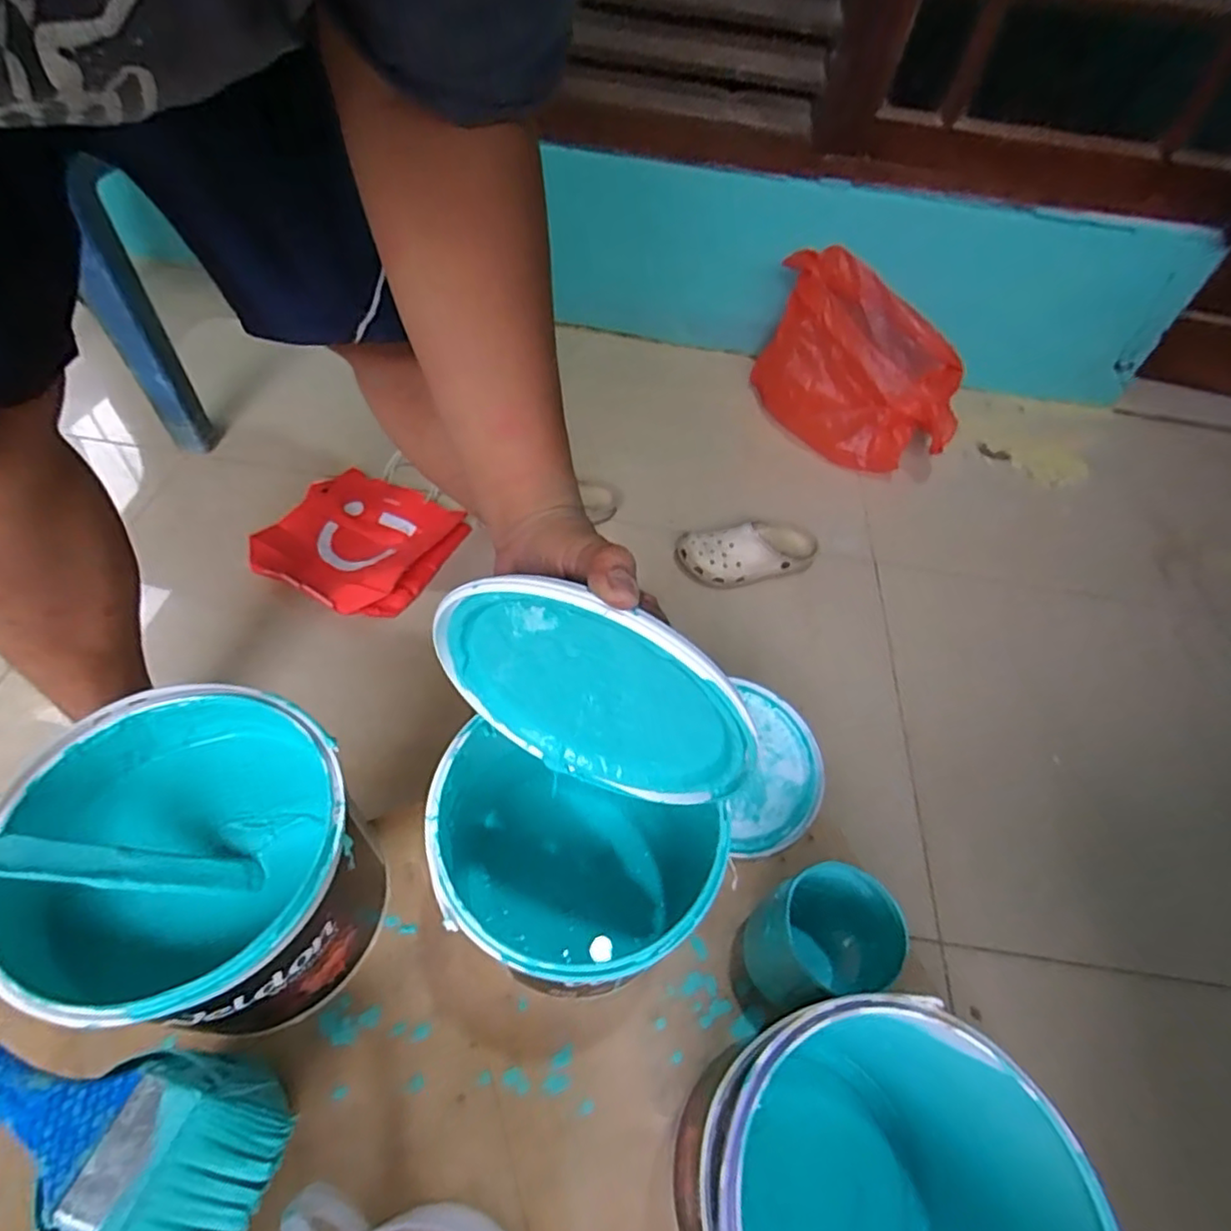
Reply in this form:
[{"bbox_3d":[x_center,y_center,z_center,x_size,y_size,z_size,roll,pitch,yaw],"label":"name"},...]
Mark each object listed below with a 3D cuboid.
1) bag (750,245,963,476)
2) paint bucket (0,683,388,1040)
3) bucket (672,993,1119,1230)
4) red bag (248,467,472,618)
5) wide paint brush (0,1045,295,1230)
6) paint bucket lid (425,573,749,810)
[{"bbox_3d":[0.454,-0.467,1.182,0.364,0.249,0.284,18,53,8],"label":"bag"},{"bbox_3d":[-0.259,0.174,0.425,0.175,0.178,0.179,3,51,-4],"label":"paint bucket"},{"bbox_3d":[0.130,0.337,0.362,0.179,0.202,0.180,3,51,-4],"label":"bucket"},{"bbox_3d":[-0.401,-0.107,0.990,0.258,0.060,0.242,20,53,9],"label":"red bag"},{"bbox_3d":[-0.273,0.261,0.312,0.203,0.014,0.064,12,52,3],"label":"wide paint brush"},{"bbox_3d":[-0.014,0.043,0.329,0.170,0.167,0.014,21,53,11],"label":"paint bucket lid"}]

